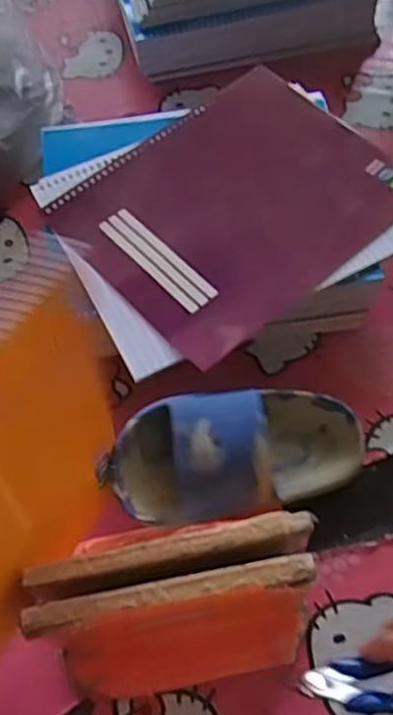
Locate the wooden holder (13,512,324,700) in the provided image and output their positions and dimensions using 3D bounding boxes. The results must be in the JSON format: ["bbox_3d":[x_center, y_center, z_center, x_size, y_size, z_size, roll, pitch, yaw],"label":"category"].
[{"bbox_3d":[-0.012,0.150,0.388,0.164,0.113,0.071,-11,61,-3],"label":"wooden holder"}]

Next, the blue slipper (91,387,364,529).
[{"bbox_3d":[0.032,0.062,0.442,0.177,0.062,0.080,-5,60,-19],"label":"blue slipper"}]

